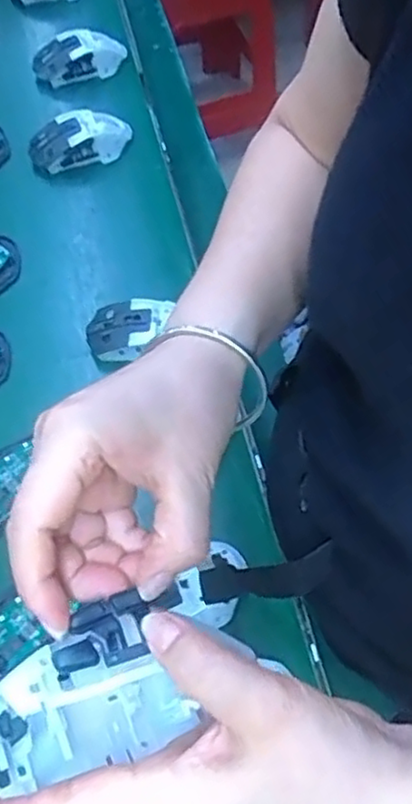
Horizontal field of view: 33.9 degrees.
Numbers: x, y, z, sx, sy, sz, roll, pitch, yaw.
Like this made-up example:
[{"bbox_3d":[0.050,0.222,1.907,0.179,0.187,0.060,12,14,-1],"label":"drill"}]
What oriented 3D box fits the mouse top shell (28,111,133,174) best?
[{"bbox_3d":[-0.142,-0.297,0.761,0.116,0.036,0.069,-12,61,-4],"label":"mouse top shell"}]

